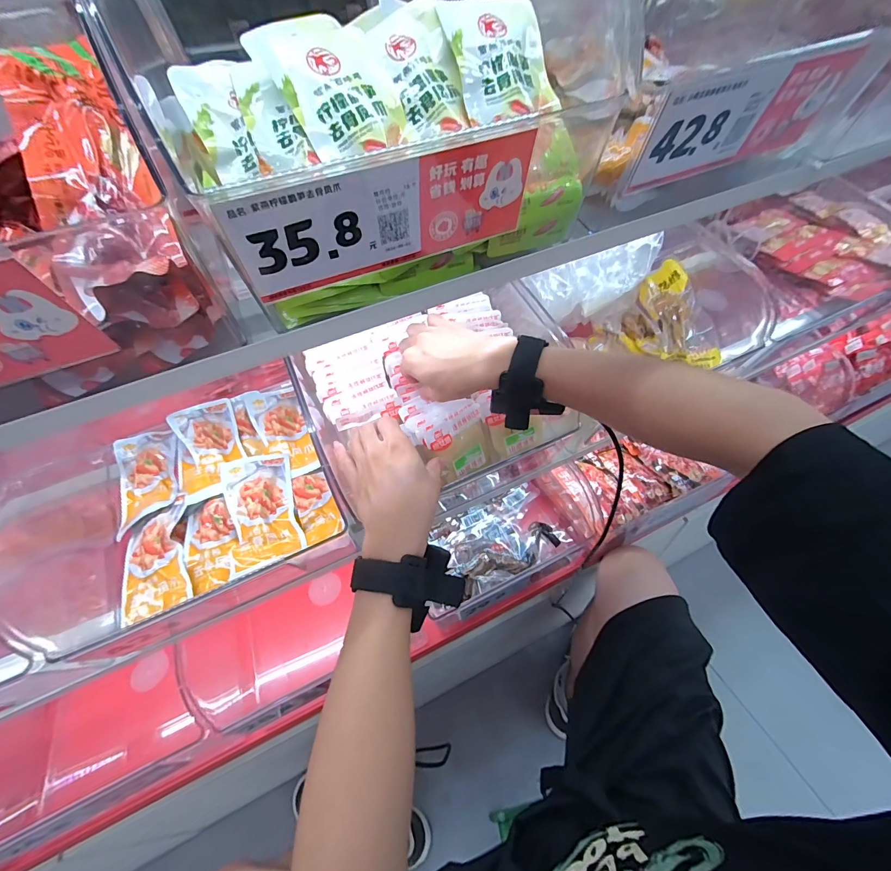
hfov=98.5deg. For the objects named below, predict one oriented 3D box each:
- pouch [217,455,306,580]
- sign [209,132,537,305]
[{"bbox_3d":[-0.196,0.074,0.405,0.068,0.023,0.127,-20,51,-10],"label":"pouch"},{"bbox_3d":[-0.028,-0.122,0.216,0.170,0.060,0.004,-22,67,-12],"label":"sign"}]

